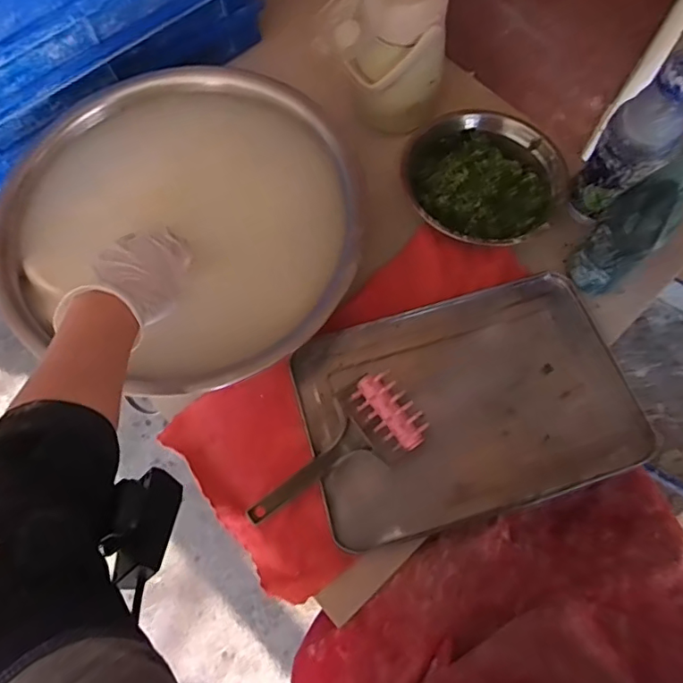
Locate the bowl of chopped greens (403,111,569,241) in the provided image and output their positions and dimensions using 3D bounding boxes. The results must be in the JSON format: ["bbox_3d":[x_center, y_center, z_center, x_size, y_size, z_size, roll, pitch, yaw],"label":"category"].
[{"bbox_3d":[0.161,-0.187,0.620,0.188,0.063,0.174,-1,70,2],"label":"bowl of chopped greens"}]

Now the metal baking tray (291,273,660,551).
[{"bbox_3d":[0.132,0.064,0.562,0.337,0.025,0.228,-15,70,-4],"label":"metal baking tray"}]

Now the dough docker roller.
[{"bbox_3d":[-0.009,0.108,0.535,0.199,0.037,0.086,-29,72,-8],"label":"dough docker roller"}]

